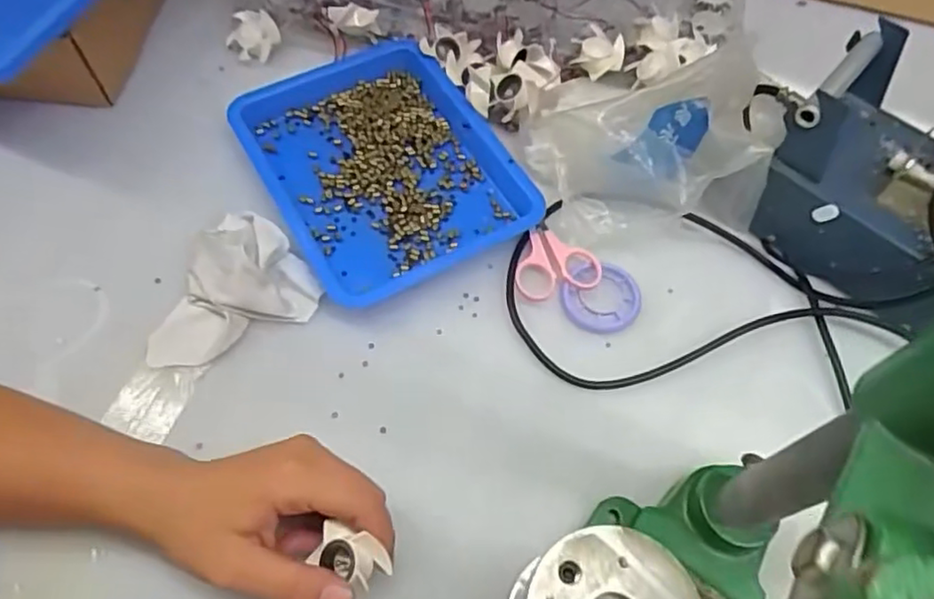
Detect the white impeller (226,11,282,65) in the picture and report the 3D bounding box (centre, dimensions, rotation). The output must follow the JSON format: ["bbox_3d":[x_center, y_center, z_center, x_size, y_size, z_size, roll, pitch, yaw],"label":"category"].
[{"bbox_3d":[-0.187,-0.230,0.565,0.040,0.033,0.040,2,63,-3],"label":"white impeller"}]

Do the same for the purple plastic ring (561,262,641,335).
[{"bbox_3d":[0.097,-0.003,0.463,0.055,0.006,0.054,2,63,-3],"label":"purple plastic ring"}]

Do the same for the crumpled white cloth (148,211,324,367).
[{"bbox_3d":[-0.156,-0.005,0.436,0.091,0.042,0.118,18,63,5],"label":"crumpled white cloth"}]

